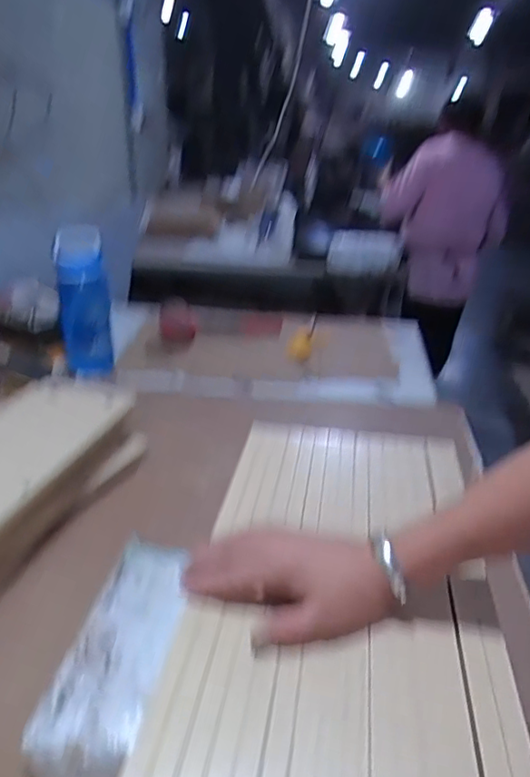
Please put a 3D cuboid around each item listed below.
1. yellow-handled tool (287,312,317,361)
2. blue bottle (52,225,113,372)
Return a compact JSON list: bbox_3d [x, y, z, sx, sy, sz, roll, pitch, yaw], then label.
[{"bbox_3d":[0.100,-0.130,1.412,0.053,0.035,0.151,11,54,22],"label":"yellow-handled tool"},{"bbox_3d":[-0.388,-0.180,1.249,0.105,0.285,0.123,-6,25,-15],"label":"blue bottle"}]

